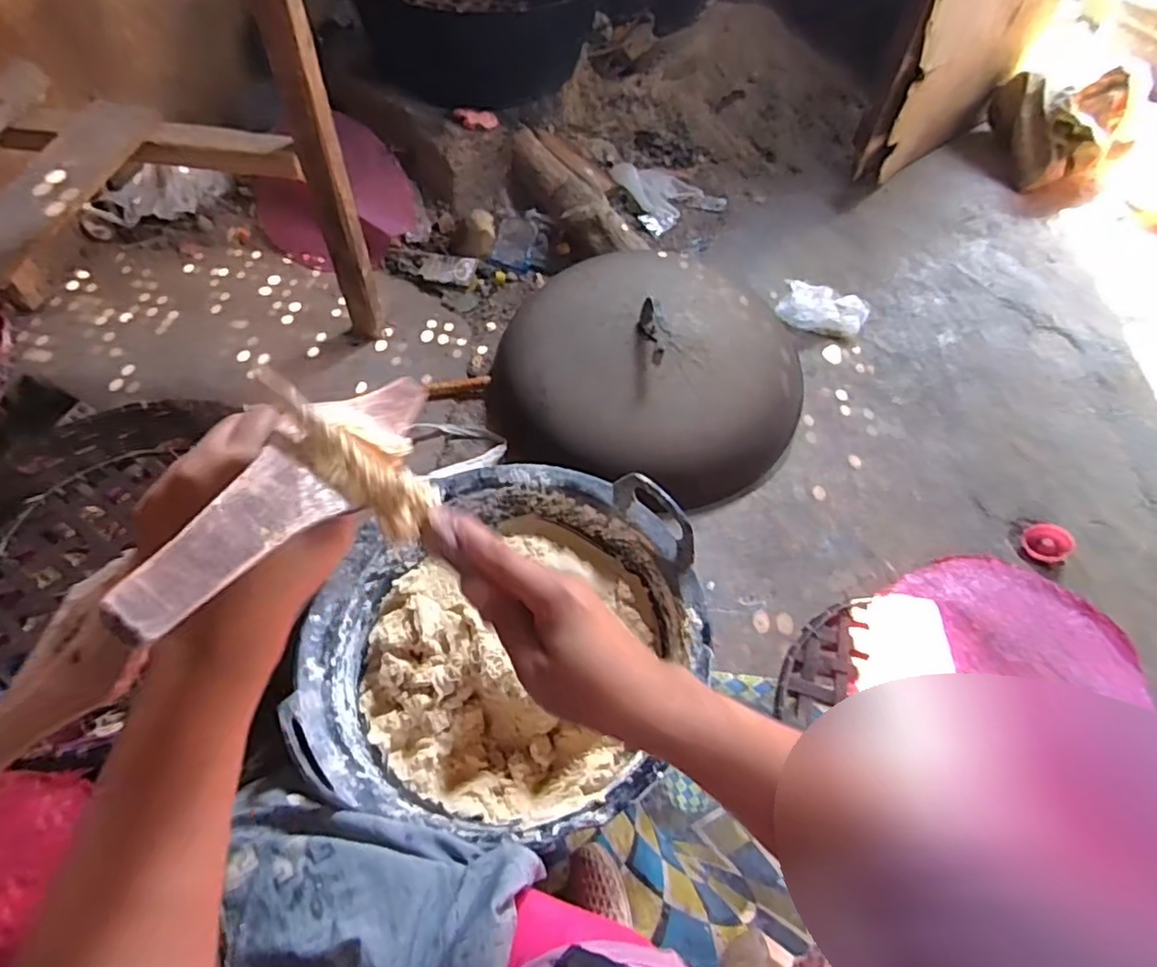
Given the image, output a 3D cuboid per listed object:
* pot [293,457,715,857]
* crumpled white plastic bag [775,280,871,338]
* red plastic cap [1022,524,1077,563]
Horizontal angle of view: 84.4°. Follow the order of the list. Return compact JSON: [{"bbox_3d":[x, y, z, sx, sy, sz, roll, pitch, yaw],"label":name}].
[{"bbox_3d":[-0.074,0.174,0.712,0.392,0.160,0.400,1,55,-2],"label":"pot"},{"bbox_3d":[0.464,-0.330,1.214,0.165,0.052,0.091,13,55,6],"label":"crumpled white plastic bag"},{"bbox_3d":[0.707,0.089,0.958,0.068,0.021,0.062,1,55,-2],"label":"red plastic cap"}]

